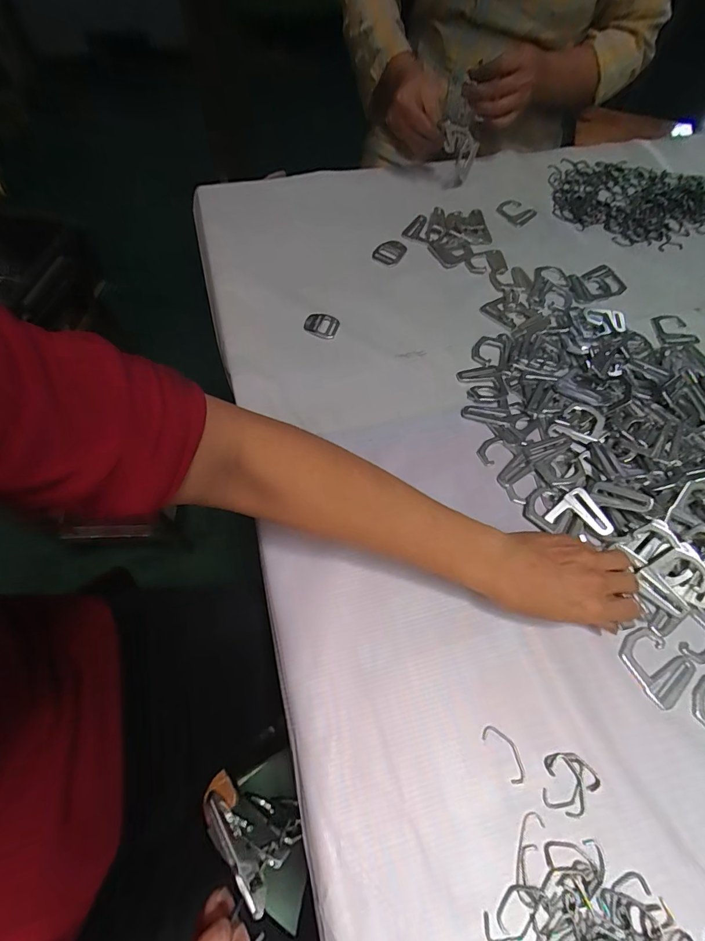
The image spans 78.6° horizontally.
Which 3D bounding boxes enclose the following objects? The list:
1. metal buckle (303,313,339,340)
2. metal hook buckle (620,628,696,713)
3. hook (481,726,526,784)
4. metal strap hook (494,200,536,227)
[{"bbox_3d":[-0.036,-0.168,0.499,0.038,0.010,0.026,13,61,3],"label":"metal buckle"},{"bbox_3d":[0.240,0.154,0.343,0.048,0.004,0.052,-39,71,-22],"label":"metal hook buckle"},{"bbox_3d":[0.112,0.204,0.312,0.017,0.004,0.040,-30,67,-19],"label":"hook"},{"bbox_3d":[0.237,-0.374,0.627,0.044,0.009,0.048,-39,71,-22],"label":"metal strap hook"}]

